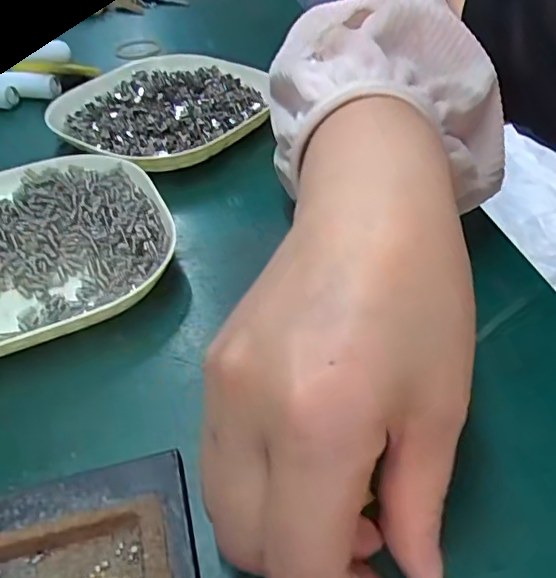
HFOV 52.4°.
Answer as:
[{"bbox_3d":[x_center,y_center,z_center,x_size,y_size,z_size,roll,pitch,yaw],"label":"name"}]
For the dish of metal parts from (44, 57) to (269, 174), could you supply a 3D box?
[{"bbox_3d":[-0.082,-0.124,0.399,0.149,0.025,0.134,26,49,28],"label":"dish of metal parts"}]

